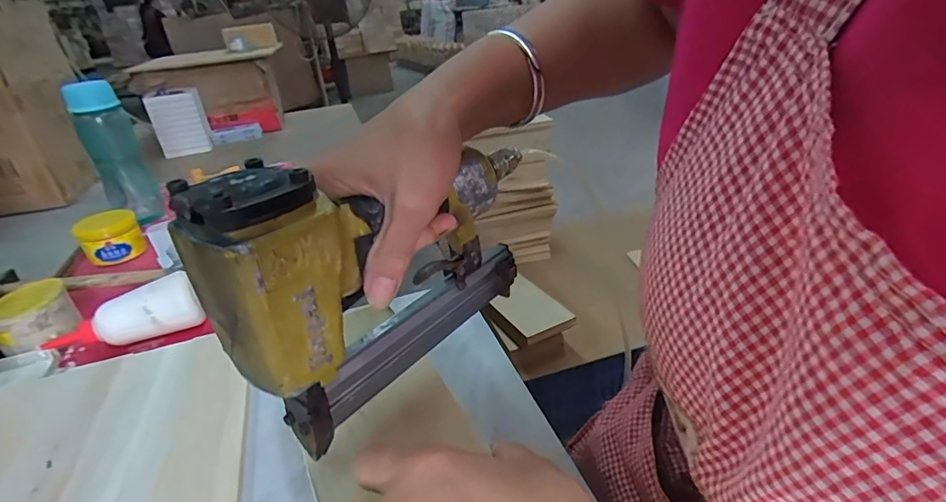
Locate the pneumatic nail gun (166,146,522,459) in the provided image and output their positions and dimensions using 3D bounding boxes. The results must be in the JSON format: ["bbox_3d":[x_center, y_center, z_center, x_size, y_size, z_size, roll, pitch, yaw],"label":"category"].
[{"bbox_3d":[-0.038,0.008,0.290,0.042,0.158,0.226,21,35,37],"label":"pneumatic nail gun"}]

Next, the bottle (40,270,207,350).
[{"bbox_3d":[-0.389,0.076,0.531,0.162,0.057,0.050,-19,29,-6],"label":"bottle"}]

